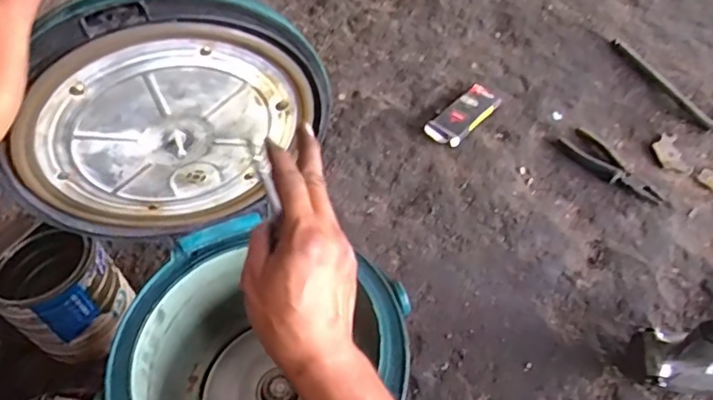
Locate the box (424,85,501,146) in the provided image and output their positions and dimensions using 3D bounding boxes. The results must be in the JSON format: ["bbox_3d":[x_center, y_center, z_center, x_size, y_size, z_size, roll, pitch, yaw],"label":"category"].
[{"bbox_3d":[0.182,-0.144,0.952,0.062,0.024,0.150,37,65,24],"label":"box"}]

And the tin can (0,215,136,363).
[{"bbox_3d":[-0.364,0.101,0.675,0.129,0.122,0.120,24,60,18],"label":"tin can"}]

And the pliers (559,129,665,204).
[{"bbox_3d":[0.399,-0.054,0.882,0.053,0.019,0.171,-32,60,-18],"label":"pliers"}]

